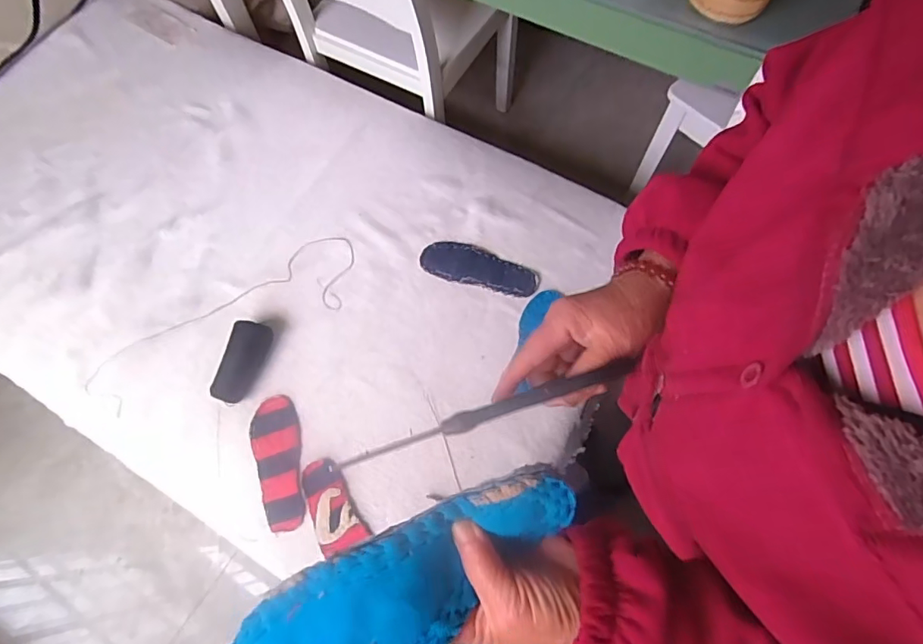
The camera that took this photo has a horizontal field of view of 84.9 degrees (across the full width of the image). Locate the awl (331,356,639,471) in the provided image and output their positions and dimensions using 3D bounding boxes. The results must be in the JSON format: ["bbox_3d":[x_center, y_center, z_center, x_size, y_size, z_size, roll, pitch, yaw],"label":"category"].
[{"bbox_3d":[0.015,0.060,0.330,0.206,0.011,0.011,-19,69,1],"label":"awl"}]

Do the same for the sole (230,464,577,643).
[{"bbox_3d":[-0.030,0.159,0.299,0.217,0.033,0.079,-32,71,-8],"label":"sole"}]

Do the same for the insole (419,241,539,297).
[{"bbox_3d":[0.034,-0.105,0.968,0.225,0.005,0.081,14,69,7],"label":"insole"}]

